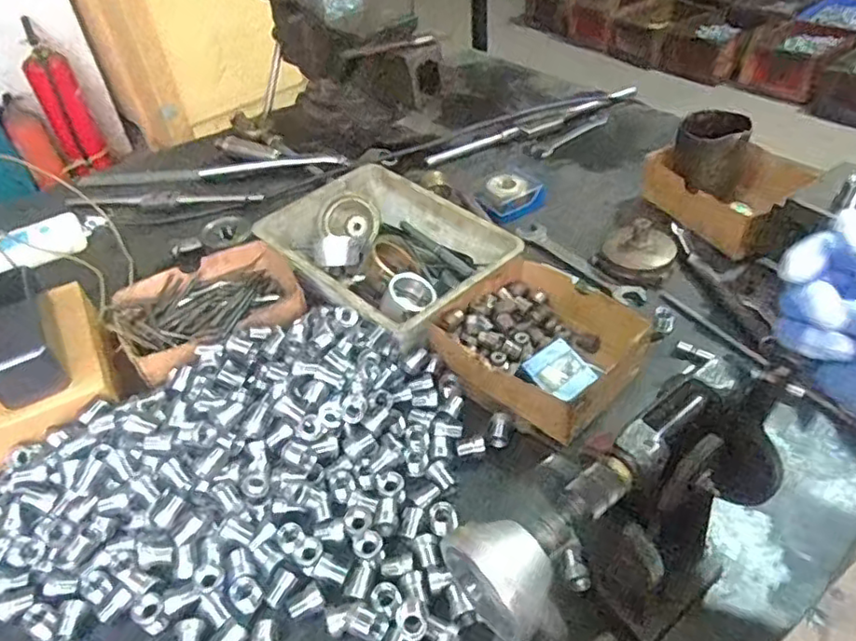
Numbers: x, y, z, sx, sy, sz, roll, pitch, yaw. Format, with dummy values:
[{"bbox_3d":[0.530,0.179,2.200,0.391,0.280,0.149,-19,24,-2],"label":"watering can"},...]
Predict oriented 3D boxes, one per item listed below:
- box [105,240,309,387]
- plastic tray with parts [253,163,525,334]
[{"bbox_3d":[-0.215,-0.012,0.631,0.183,0.049,0.143,-27,47,-20],"label":"box"},{"bbox_3d":[-0.046,-0.067,0.662,0.244,0.070,0.172,32,56,33],"label":"plastic tray with parts"}]

